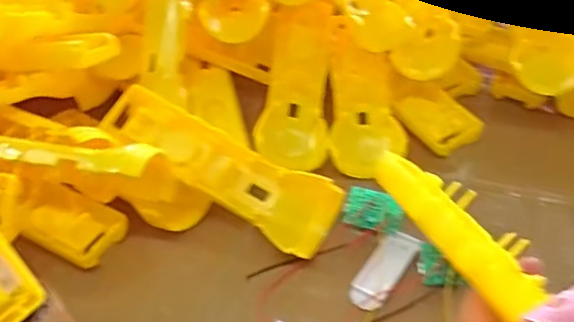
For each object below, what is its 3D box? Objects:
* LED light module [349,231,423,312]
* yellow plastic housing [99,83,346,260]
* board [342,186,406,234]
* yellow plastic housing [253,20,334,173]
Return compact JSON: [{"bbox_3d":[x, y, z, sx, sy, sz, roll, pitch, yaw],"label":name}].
[{"bbox_3d":[0.059,0.065,0.349,0.022,0.006,0.061,23,48,27],"label":"LED light module"},{"bbox_3d":[-0.047,0.004,0.377,0.164,0.027,0.050,30,51,11],"label":"yellow plastic housing"},{"bbox_3d":[0.056,0.032,0.375,0.037,0.004,0.026,16,80,14],"label":"board"},{"bbox_3d":[0.012,-0.056,0.440,0.049,0.026,0.134,5,61,9],"label":"yellow plastic housing"}]

